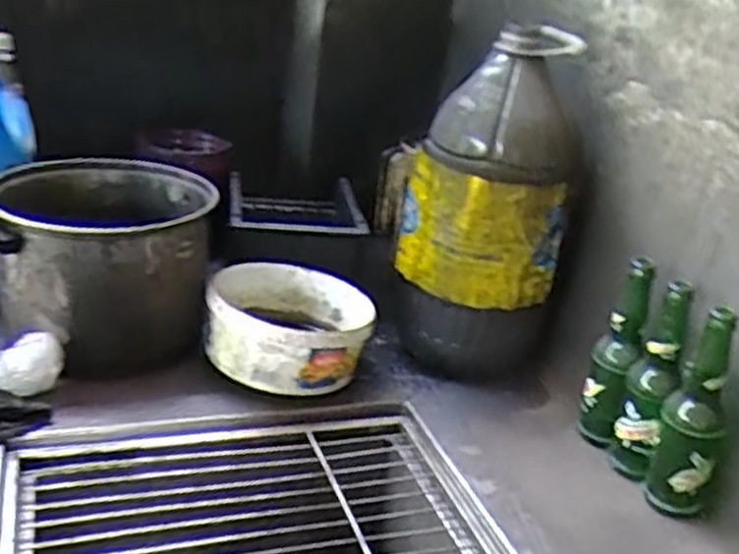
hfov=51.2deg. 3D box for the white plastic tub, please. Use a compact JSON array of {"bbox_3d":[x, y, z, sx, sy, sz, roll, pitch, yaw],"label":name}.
[{"bbox_3d":[-0.098,0.067,0.956,0.199,0.109,0.200,5,24,-8],"label":"white plastic tub"}]

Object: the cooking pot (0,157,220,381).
[{"bbox_3d":[-0.325,-0.014,0.940,0.251,0.203,0.263,7,24,-3],"label":"cooking pot"}]

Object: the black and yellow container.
[{"bbox_3d":[0.130,-0.095,0.986,0.206,0.415,0.230,7,24,-4],"label":"black and yellow container"}]

